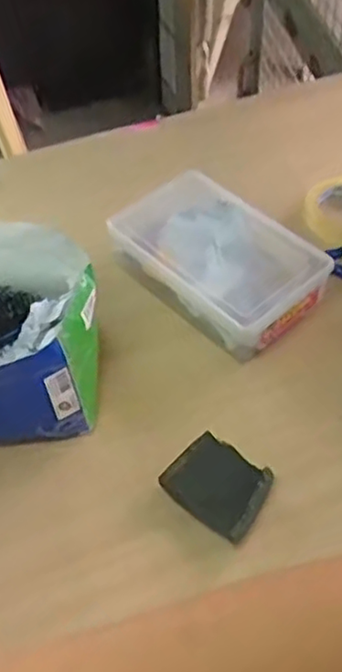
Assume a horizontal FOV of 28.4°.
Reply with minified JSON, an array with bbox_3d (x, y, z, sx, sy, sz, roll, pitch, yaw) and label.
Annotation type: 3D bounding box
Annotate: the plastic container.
[{"bbox_3d":[0.051,-0.086,0.805,0.144,0.070,0.239,-38,59,-25],"label":"plastic container"}]

